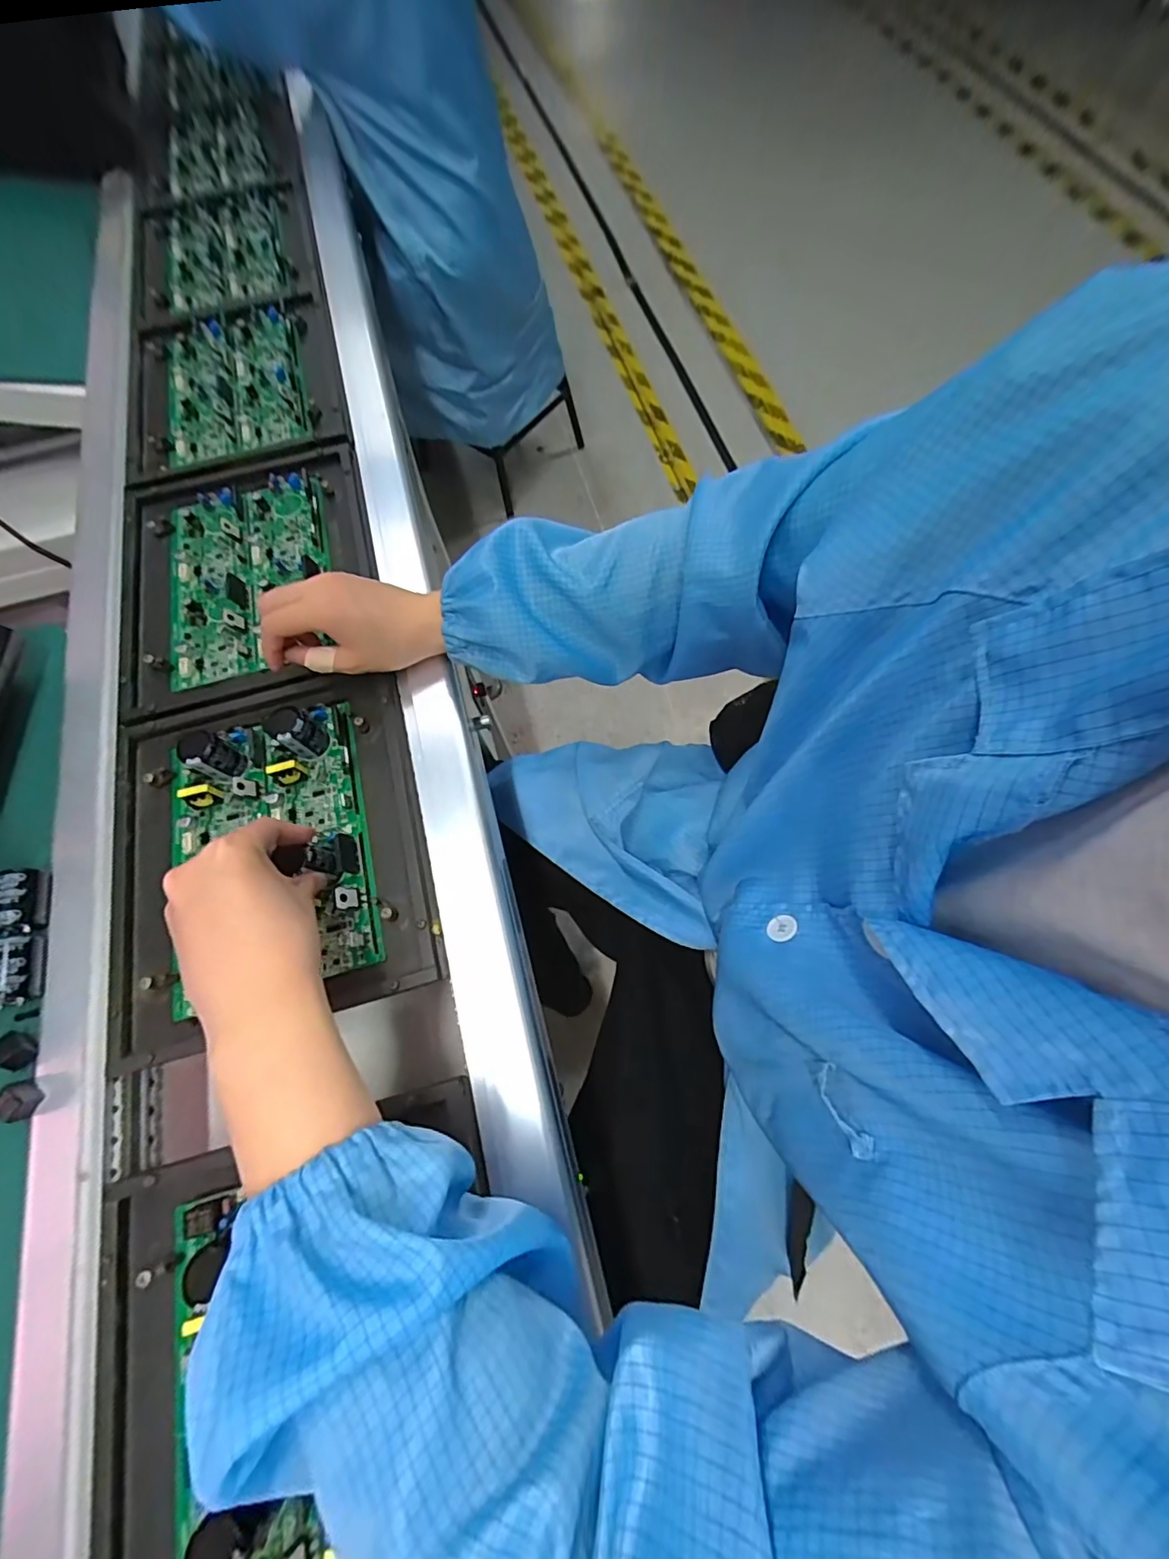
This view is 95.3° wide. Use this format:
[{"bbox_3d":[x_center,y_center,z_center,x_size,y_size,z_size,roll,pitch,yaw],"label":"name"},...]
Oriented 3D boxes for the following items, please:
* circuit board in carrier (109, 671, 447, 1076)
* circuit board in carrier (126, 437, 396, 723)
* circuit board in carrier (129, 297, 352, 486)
[{"bbox_3d":[-0.245,0.046,0.401,0.234,0.046,0.262,-14,70,-4],"label":"circuit board in carrier"},{"bbox_3d":[-0.317,-0.192,0.502,0.227,0.017,0.277,-14,70,-4],"label":"circuit board in carrier"},{"bbox_3d":[-0.386,-0.433,0.587,0.228,0.019,0.253,-14,70,-4],"label":"circuit board in carrier"}]

